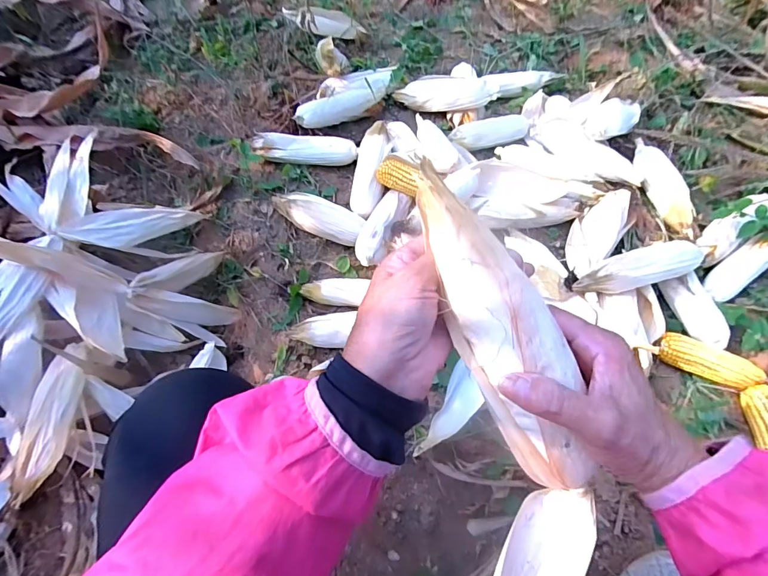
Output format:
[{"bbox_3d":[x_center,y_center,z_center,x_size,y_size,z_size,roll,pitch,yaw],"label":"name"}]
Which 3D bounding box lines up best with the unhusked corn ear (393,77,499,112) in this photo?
[{"bbox_3d":[0.136,-0.439,0.928,0.244,0.047,0.059,12,66,27],"label":"unhusked corn ear"}]

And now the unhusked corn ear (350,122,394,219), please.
[{"bbox_3d":[-0.025,-0.249,0.866,0.067,0.070,0.220,8,67,3],"label":"unhusked corn ear"}]

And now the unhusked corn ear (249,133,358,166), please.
[{"bbox_3d":[-0.169,-0.301,0.896,0.222,0.054,0.057,3,67,1],"label":"unhusked corn ear"}]

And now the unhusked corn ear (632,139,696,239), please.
[{"bbox_3d":[0.546,-0.201,0.802,0.051,0.060,0.248,-1,67,0],"label":"unhusked corn ear"}]

